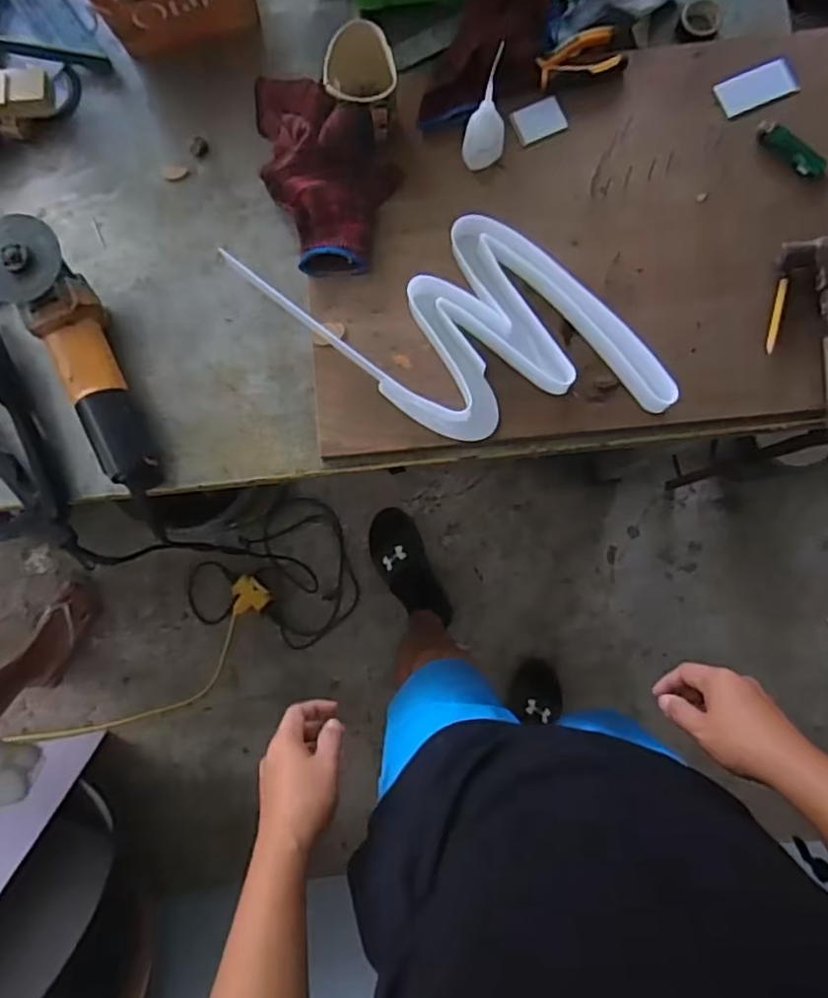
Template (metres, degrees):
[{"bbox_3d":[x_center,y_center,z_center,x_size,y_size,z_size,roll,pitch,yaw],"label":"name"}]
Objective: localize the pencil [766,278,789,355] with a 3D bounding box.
[{"bbox_3d":[0.374,-0.189,0.669,0.010,0.004,0.081,15,87,3],"label":"pencil"}]

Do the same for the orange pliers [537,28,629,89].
[{"bbox_3d":[0.179,-0.477,0.697,0.093,0.016,0.050,-12,86,1],"label":"orange pliers"}]

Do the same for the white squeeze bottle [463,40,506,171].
[{"bbox_3d":[0.073,-0.381,0.649,0.042,0.126,0.043,6,86,2],"label":"white squeeze bottle"}]

